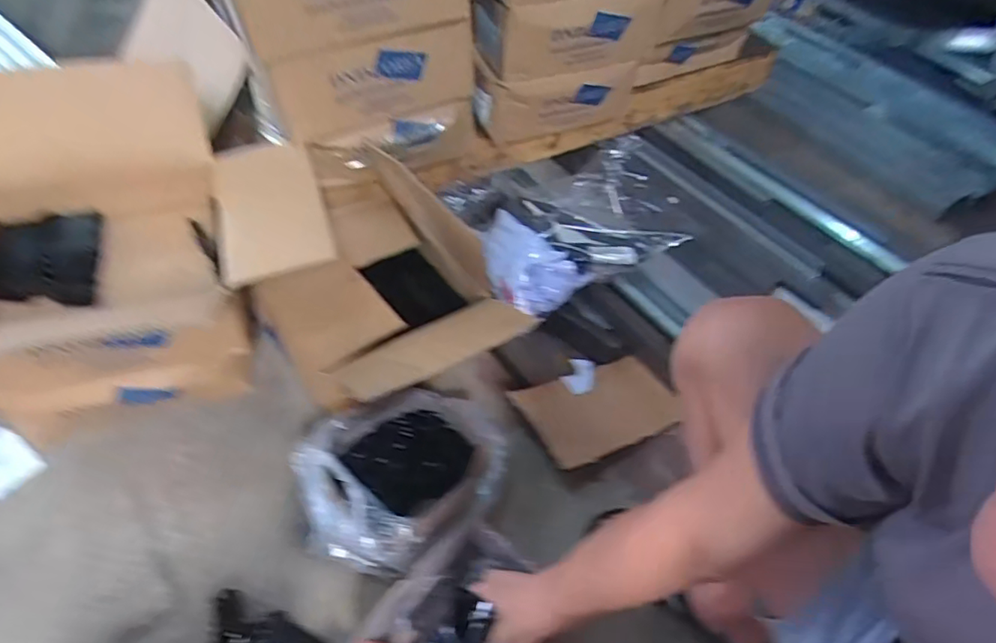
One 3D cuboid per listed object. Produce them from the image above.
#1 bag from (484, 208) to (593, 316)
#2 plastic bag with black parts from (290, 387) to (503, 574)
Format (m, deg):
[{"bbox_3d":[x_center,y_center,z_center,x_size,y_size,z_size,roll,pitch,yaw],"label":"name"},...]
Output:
[{"bbox_3d":[0.051,-0.095,0.993,0.185,0.108,0.109,24,51,15],"label":"bag"},{"bbox_3d":[-0.126,0.199,0.784,0.251,0.117,0.251,14,50,7],"label":"plastic bag with black parts"}]

